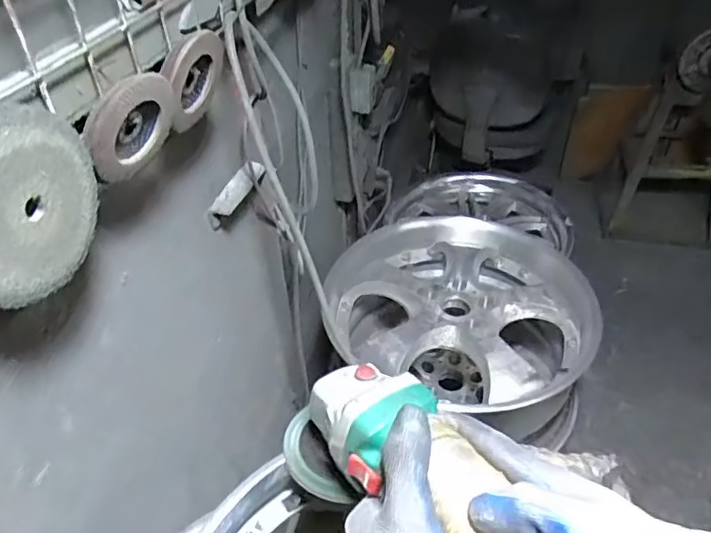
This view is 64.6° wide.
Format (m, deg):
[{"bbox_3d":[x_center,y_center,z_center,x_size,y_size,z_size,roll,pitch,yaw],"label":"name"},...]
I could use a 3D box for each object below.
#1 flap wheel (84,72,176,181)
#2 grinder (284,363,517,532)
[{"bbox_3d":[-0.187,-0.118,0.472,0.011,0.091,0.099,29,19,10],"label":"flap wheel"},{"bbox_3d":[0.069,0.161,0.348,0.081,0.089,0.314,-31,43,-30],"label":"grinder"}]

